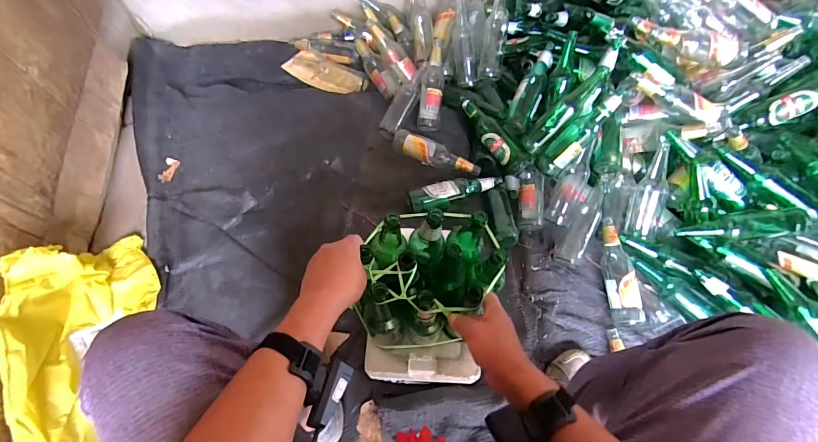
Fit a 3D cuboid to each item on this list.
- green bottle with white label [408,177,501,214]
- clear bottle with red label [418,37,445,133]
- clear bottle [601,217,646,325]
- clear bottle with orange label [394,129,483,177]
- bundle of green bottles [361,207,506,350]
[{"bbox_3d":[0.121,-0.078,0.997,0.251,0.062,0.059,-18,65,-12],"label":"green bottle with white label"},{"bbox_3d":[0.069,-0.399,1.115,0.066,0.055,0.258,5,85,0],"label":"clear bottle with red label"},{"bbox_3d":[0.512,0.120,0.929,0.060,0.061,0.260,-3,63,-4],"label":"clear bottle"},{"bbox_3d":[0.080,-0.190,1.062,0.255,0.062,0.076,19,63,7],"label":"clear bottle with orange label"},{"bbox_3d":[0.032,0.102,0.644,0.195,0.208,0.172,1,62,-2],"label":"bundle of green bottles"}]

